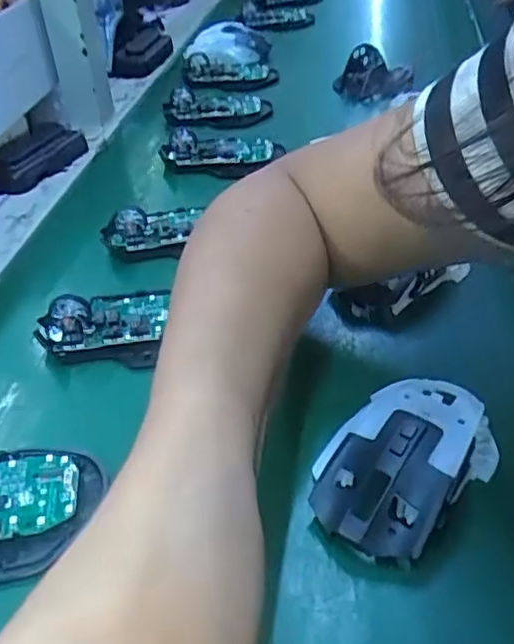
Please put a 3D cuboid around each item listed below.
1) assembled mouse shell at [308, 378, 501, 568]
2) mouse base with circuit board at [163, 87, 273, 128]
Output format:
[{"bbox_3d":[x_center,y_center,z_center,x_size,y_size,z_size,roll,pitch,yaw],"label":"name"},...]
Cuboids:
[{"bbox_3d":[0.072,0.064,0.308,0.063,0.036,0.103,27,49,35],"label":"assembled mouse shell"},{"bbox_3d":[-0.044,-0.241,0.705,0.116,0.029,0.069,-9,38,-3],"label":"mouse base with circuit board"}]

